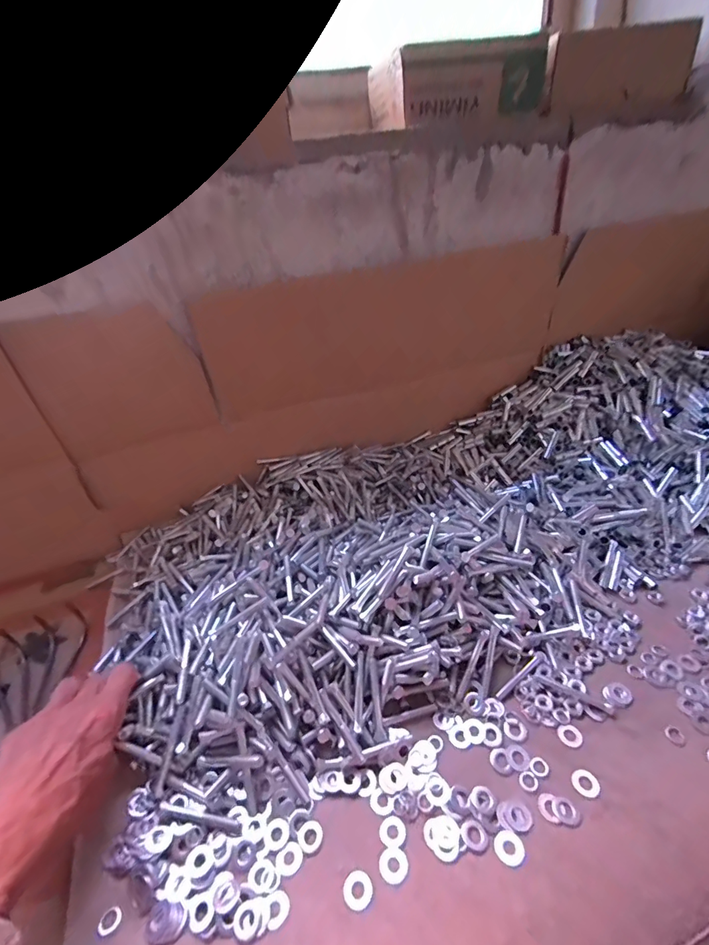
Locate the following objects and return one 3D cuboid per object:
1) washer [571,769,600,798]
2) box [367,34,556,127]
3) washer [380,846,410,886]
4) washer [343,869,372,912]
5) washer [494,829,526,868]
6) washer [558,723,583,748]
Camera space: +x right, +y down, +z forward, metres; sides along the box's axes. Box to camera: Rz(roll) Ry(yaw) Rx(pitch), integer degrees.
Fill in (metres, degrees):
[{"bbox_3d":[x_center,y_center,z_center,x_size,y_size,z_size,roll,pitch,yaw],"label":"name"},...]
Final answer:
[{"bbox_3d":[0.159,0.213,0.275,0.016,0.004,0.016,-5,33,4],"label":"washer"},{"bbox_3d":[0.128,-0.481,0.504,0.197,0.067,0.126,-11,33,-4],"label":"box"},{"bbox_3d":[0.024,0.245,0.251,0.018,0.004,0.018,-5,33,4],"label":"washer"},{"bbox_3d":[0.002,0.253,0.243,0.017,0.004,0.017,-5,33,4],"label":"washer"},{"bbox_3d":[0.098,0.236,0.252,0.017,0.004,0.017,-5,33,4],"label":"washer"},{"bbox_3d":[0.163,0.197,0.301,0.016,0.004,0.017,-5,33,4],"label":"washer"}]

